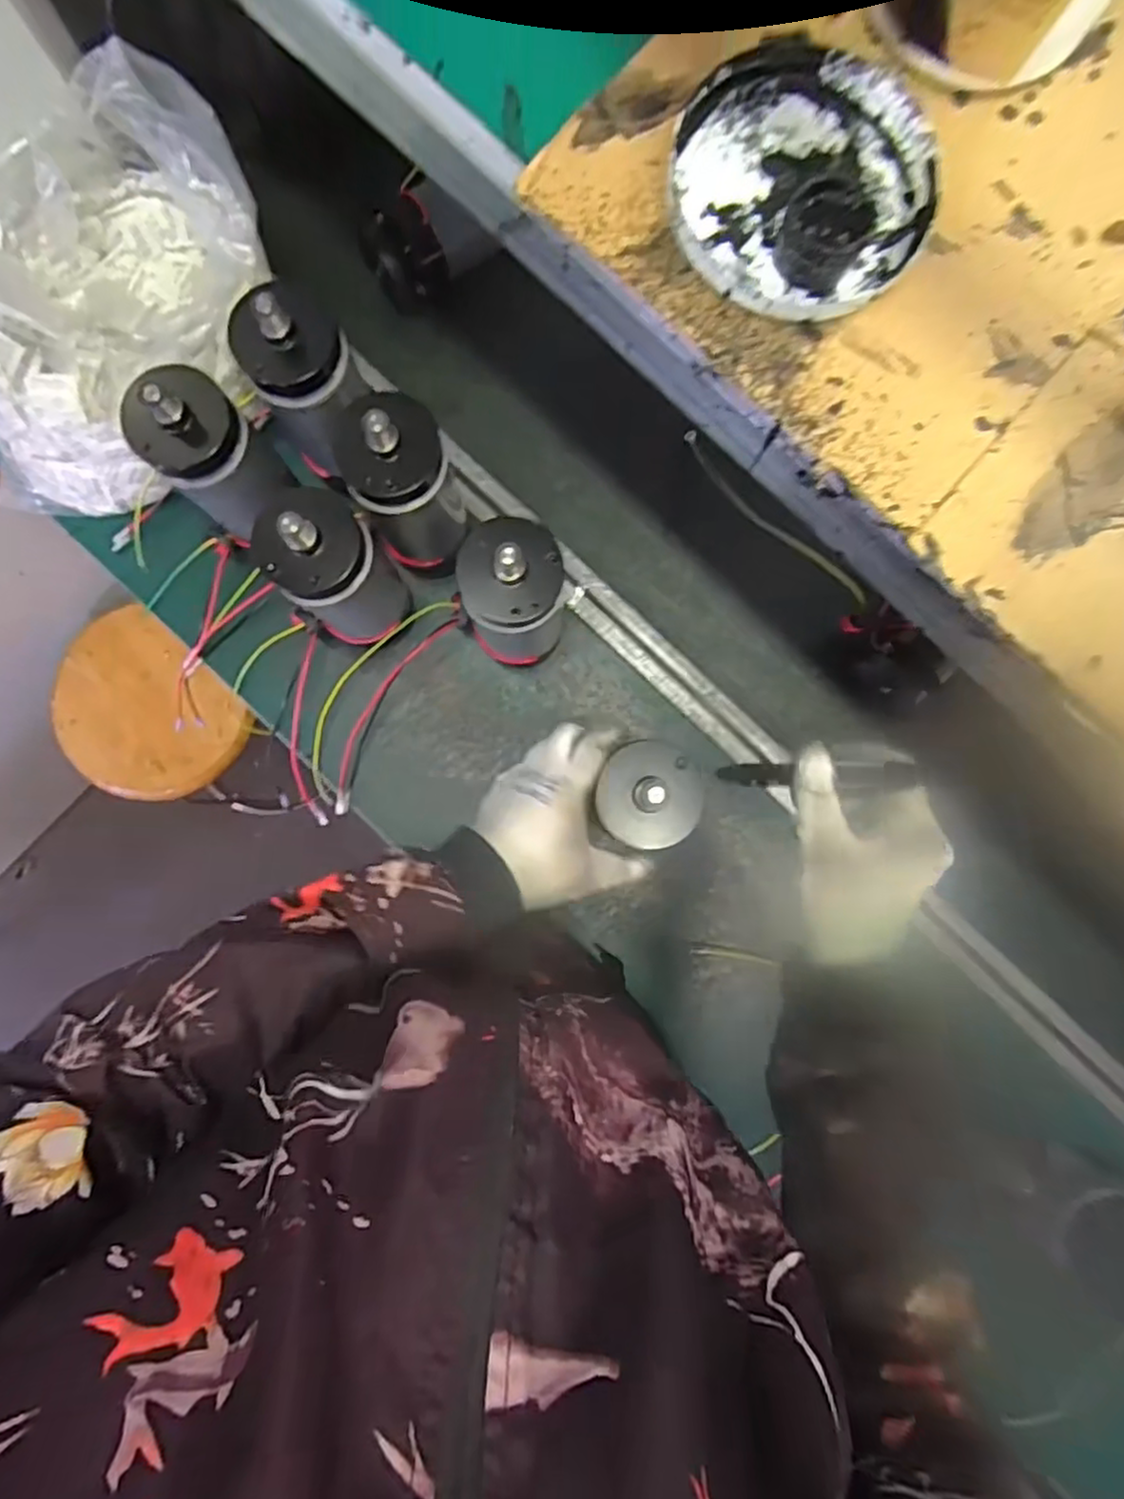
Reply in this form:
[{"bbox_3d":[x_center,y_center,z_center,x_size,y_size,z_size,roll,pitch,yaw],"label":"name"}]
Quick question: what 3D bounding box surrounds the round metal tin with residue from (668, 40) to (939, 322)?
[{"bbox_3d":[0.111,-0.260,0.315,0.118,0.027,0.126,0,86,-5],"label":"round metal tin with residue"}]

